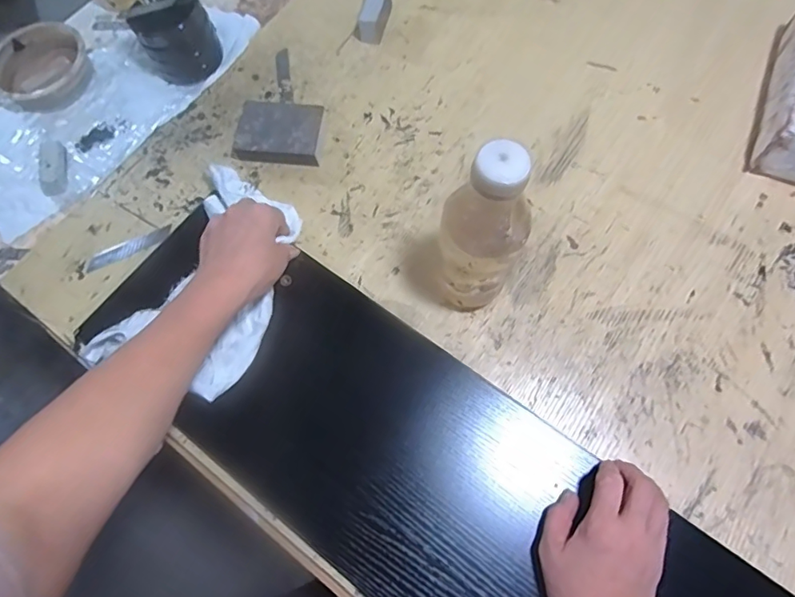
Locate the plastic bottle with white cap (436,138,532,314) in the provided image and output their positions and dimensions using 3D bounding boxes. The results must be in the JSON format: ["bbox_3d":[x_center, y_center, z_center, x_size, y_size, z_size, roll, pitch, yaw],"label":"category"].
[{"bbox_3d":[0.070,-0.048,0.441,0.073,0.216,0.066,5,70,6],"label":"plastic bottle with white cap"}]

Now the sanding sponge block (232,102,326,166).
[{"bbox_3d":[-0.140,-0.193,0.599,0.097,0.029,0.073,8,70,5],"label":"sanding sponge block"}]

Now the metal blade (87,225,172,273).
[{"bbox_3d":[-0.307,-0.058,0.578,0.101,0.004,0.016,-26,68,-4],"label":"metal blade"}]

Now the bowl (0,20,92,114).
[{"bbox_3d":[-0.478,-0.311,0.677,0.125,0.031,0.129,-1,70,4],"label":"bowl"}]

